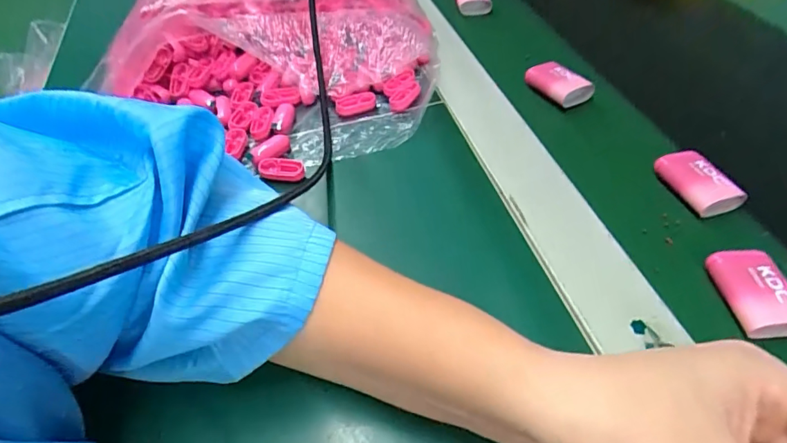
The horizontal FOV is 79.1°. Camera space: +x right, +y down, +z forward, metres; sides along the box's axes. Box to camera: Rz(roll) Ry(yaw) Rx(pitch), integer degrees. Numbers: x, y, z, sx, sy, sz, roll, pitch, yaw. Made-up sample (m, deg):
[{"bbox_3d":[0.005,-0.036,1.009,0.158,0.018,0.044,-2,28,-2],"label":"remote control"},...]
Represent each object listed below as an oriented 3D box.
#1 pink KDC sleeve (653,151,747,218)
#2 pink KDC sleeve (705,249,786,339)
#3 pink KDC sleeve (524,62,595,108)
[{"bbox_3d":[0.206,-0.027,0.321,0.035,0.016,0.048,-15,48,-9],"label":"pink KDC sleeve"},{"bbox_3d":[0.201,0.039,0.263,0.036,0.012,0.050,-5,47,0],"label":"pink KDC sleeve"},{"bbox_3d":[0.140,-0.117,0.406,0.044,0.018,0.045,-29,51,-20],"label":"pink KDC sleeve"}]

